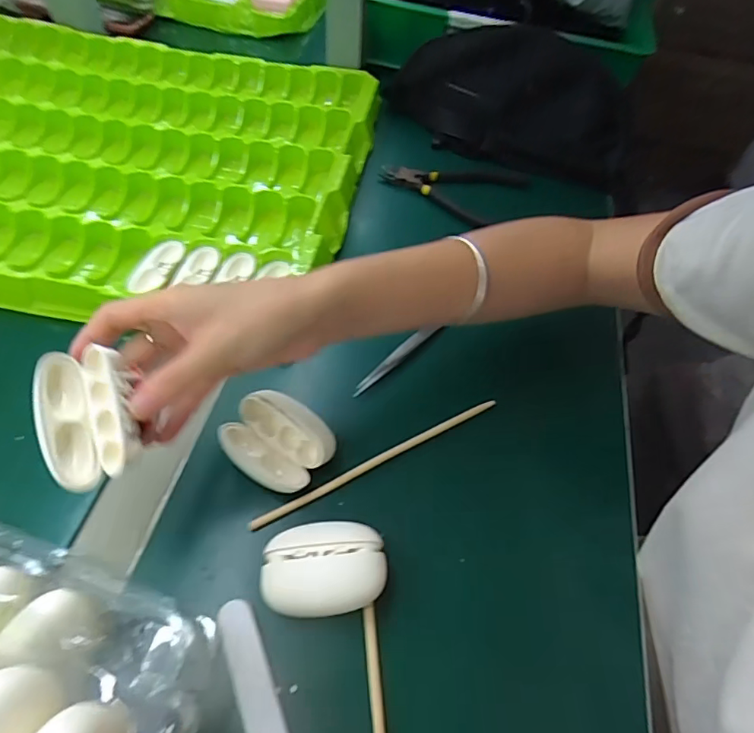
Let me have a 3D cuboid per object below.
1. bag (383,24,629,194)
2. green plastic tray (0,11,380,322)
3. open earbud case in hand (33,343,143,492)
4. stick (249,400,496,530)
[{"bbox_3d":[0.148,-0.302,0.561,0.265,0.091,0.138,19,56,9],"label":"bag"},{"bbox_3d":[-0.314,-0.223,0.518,0.592,0.046,0.410,10,55,2],"label":"green plastic tray"},{"bbox_3d":[-0.144,0.023,0.252,0.037,0.030,0.067,-9,78,-40],"label":"open earbud case in hand"},{"bbox_3d":[0.004,0.062,0.349,0.188,0.008,0.007,-24,60,-20],"label":"stick"}]

